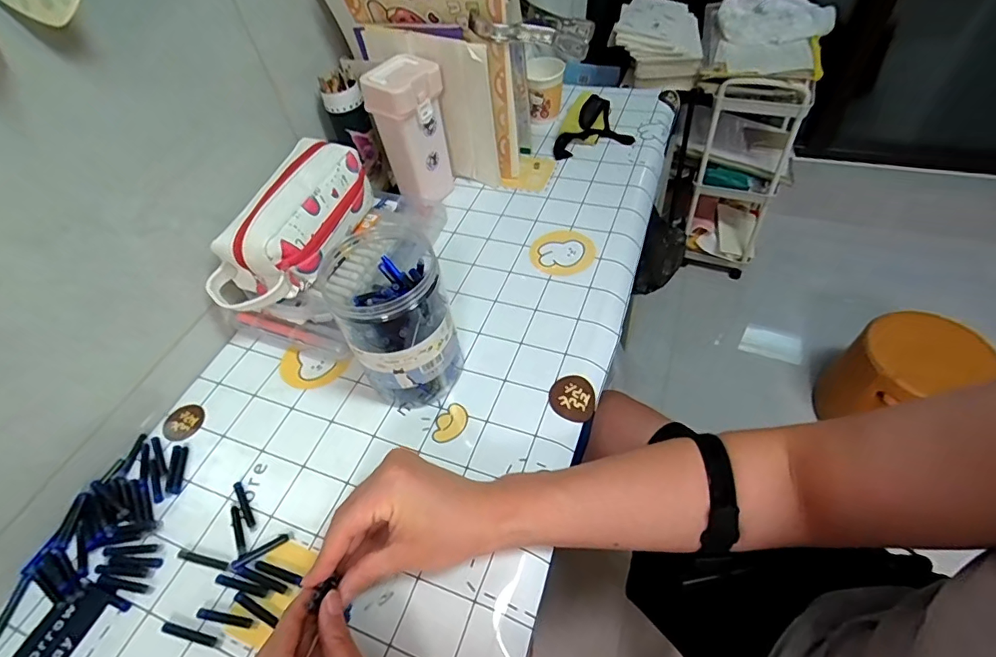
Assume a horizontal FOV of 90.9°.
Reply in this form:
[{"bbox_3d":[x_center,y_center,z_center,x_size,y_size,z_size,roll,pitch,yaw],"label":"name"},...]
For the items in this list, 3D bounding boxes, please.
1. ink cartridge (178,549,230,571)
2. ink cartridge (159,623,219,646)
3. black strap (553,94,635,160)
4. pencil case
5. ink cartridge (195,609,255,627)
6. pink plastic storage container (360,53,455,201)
[{"bbox_3d":[-0.247,0.194,0.410,0.051,0.004,0.007,10,53,14],"label":"ink cartridge"},{"bbox_3d":[-0.238,0.236,0.377,0.048,0.004,0.006,8,52,12],"label":"ink cartridge"},{"bbox_3d":[0.134,-0.308,0.741,0.122,0.041,0.091,-15,51,-6],"label":"black strap"},{"bbox_3d":[-0.221,-0.114,0.534,0.099,0.088,0.206,16,55,18],"label":"pencil case"},{"bbox_3d":[-0.212,0.225,0.381,0.047,0.004,0.007,5,52,10],"label":"ink cartridge"},{"bbox_3d":[-0.106,-0.246,0.627,0.067,0.162,0.083,20,56,21],"label":"pink plastic storage container"}]

